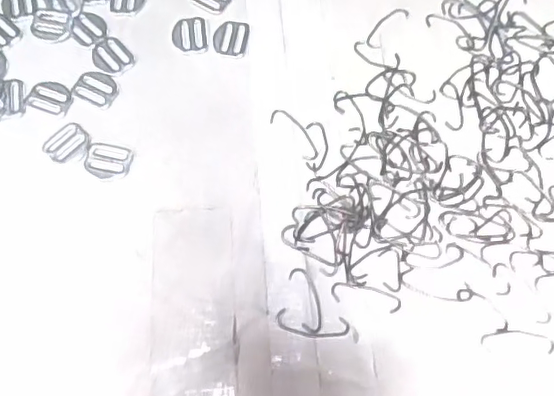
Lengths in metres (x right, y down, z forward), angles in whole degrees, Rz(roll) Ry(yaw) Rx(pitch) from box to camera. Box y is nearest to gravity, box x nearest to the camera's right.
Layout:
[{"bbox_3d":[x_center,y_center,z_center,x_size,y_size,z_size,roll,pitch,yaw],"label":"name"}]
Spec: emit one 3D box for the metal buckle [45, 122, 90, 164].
[{"bbox_3d":[-0.132,-0.035,0.369,0.020,0.004,0.026,41,75,15],"label":"metal buckle"}]

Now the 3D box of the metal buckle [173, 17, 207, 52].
[{"bbox_3d":[-0.058,-0.109,0.390,0.022,0.004,0.025,-4,69,-1],"label":"metal buckle"}]

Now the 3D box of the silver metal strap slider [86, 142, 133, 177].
[{"bbox_3d":[-0.105,-0.025,0.364,0.028,0.004,0.020,12,69,5],"label":"silver metal strap slider"}]

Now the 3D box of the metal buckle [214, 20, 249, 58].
[{"bbox_3d":[-0.030,-0.107,0.389,0.022,0.004,0.025,9,69,4],"label":"metal buckle"}]

